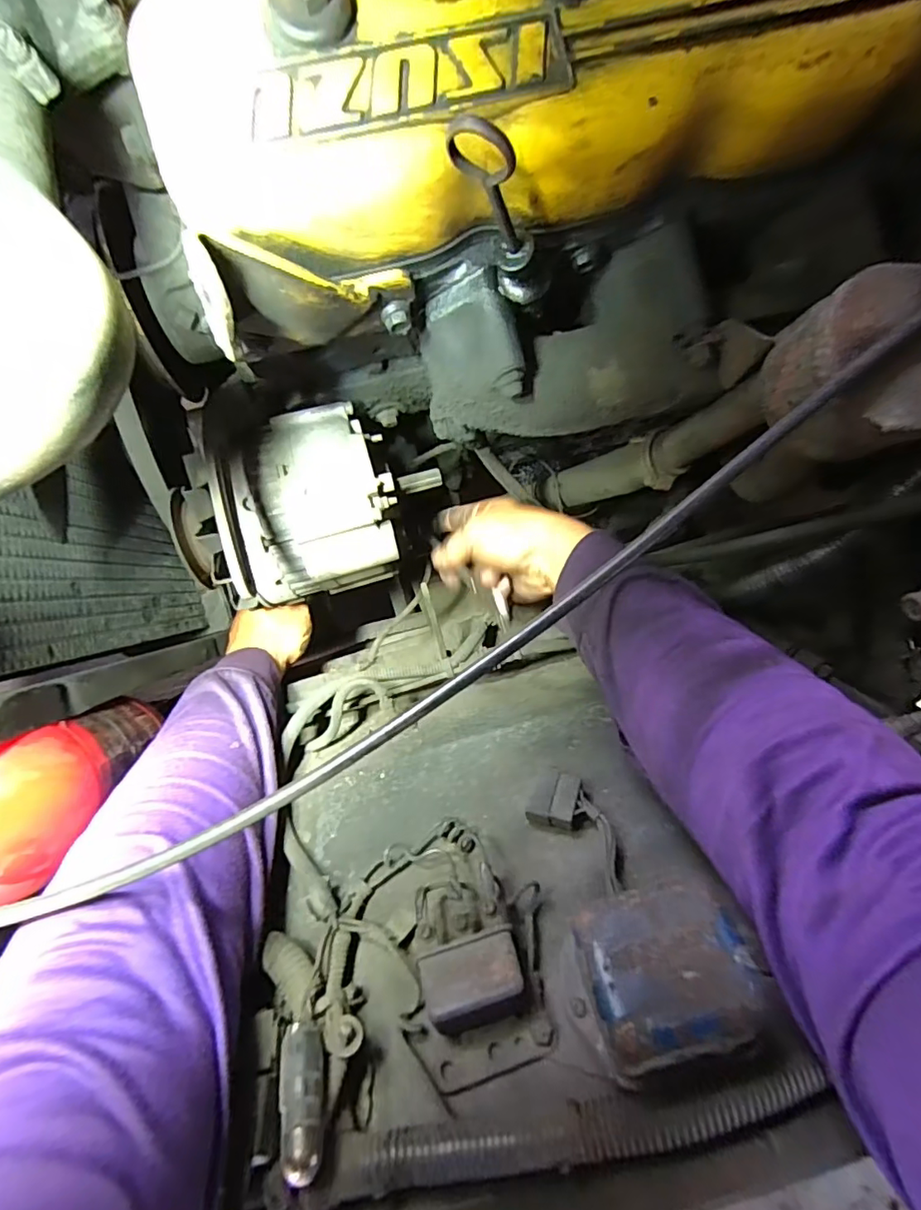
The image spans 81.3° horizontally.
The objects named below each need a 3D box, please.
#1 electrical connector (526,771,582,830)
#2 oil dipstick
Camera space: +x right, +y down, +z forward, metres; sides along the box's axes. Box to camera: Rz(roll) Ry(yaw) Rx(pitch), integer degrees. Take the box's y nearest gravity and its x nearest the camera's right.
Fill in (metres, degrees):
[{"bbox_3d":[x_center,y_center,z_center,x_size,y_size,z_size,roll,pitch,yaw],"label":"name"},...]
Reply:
[{"bbox_3d":[0.058,0.120,0.326,0.029,0.033,0.011,4,136,23],"label":"electrical connector"},{"bbox_3d":[0.021,-0.189,0.264,0.028,0.111,0.015,23,93,17],"label":"oil dipstick"}]

